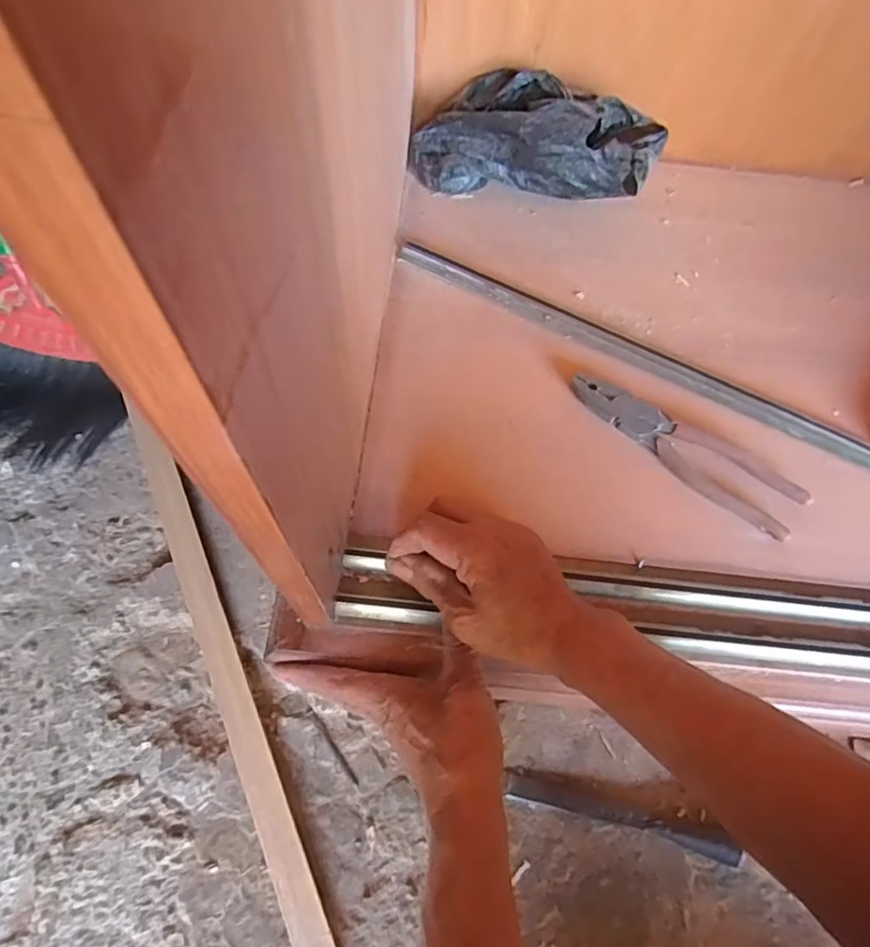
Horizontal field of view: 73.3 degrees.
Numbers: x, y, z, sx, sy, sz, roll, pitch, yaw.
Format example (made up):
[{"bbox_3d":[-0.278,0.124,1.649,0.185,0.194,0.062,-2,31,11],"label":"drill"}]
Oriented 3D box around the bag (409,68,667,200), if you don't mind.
[{"bbox_3d":[0.090,-0.314,0.548,0.233,0.079,0.086,12,64,16],"label":"bag"}]

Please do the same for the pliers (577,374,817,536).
[{"bbox_3d":[0.193,-0.020,0.462,0.193,0.014,0.045,36,68,13],"label":"pliers"}]

